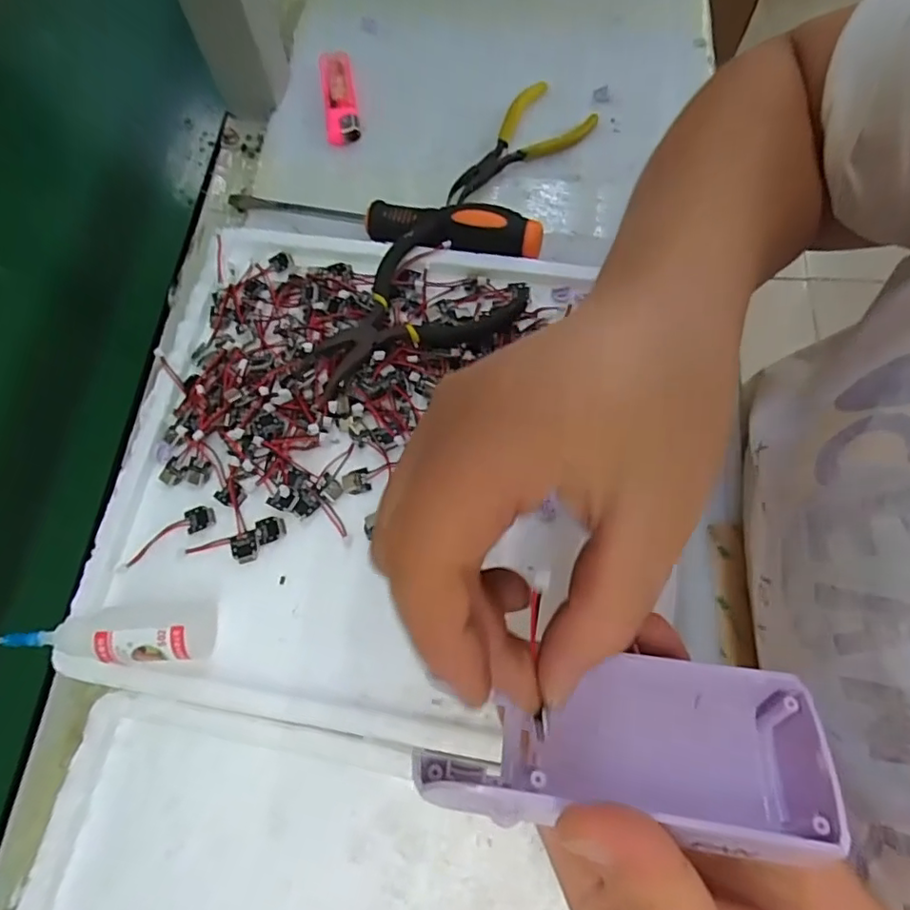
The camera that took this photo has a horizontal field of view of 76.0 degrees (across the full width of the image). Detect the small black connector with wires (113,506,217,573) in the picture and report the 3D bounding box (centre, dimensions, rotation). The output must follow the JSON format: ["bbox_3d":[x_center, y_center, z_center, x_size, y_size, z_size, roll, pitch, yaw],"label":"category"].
[{"bbox_3d":[-0.143,0.039,0.285,0.050,0.004,0.013,-30,73,-8],"label":"small black connector with wires"}]

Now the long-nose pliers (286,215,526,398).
[{"bbox_3d":[-0.026,-0.073,0.310,0.083,0.018,0.122,40,77,14],"label":"long-nose pliers"}]

